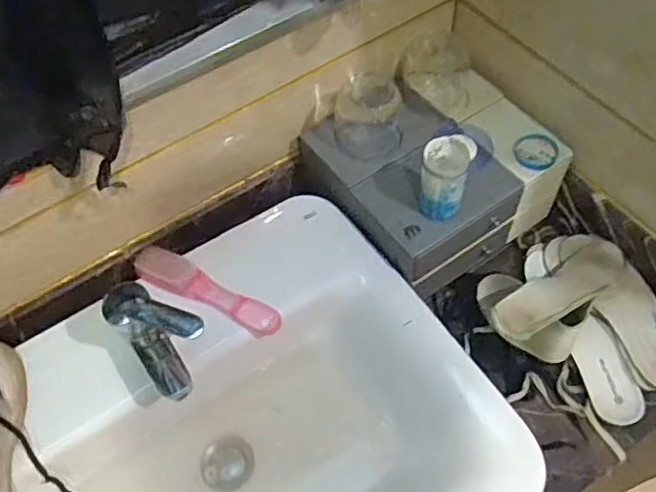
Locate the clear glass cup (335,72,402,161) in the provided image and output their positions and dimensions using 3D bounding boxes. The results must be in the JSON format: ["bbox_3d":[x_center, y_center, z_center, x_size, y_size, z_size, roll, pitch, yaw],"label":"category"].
[{"bbox_3d":[0.050,-0.163,0.738,0.080,0.076,0.089,1,58,5],"label":"clear glass cup"}]

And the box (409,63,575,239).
[{"bbox_3d":[0.215,-0.137,0.813,0.091,0.118,0.223,-31,61,-14],"label":"box"}]

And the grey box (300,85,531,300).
[{"bbox_3d":[0.105,-0.070,0.802,0.183,0.133,0.243,-32,61,-15],"label":"grey box"}]

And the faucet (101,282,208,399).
[{"bbox_3d":[-0.165,0.100,0.617,0.070,0.103,0.111,-38,63,-18],"label":"faucet"}]

